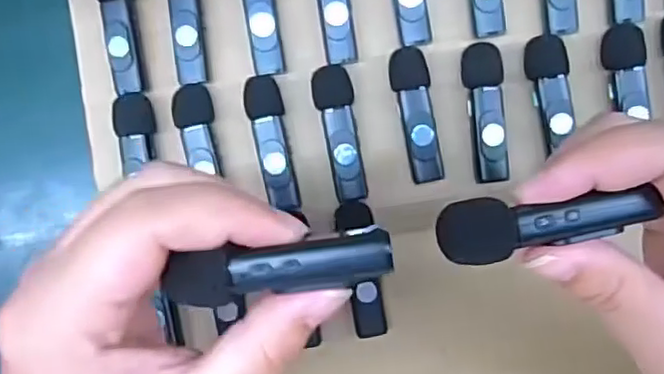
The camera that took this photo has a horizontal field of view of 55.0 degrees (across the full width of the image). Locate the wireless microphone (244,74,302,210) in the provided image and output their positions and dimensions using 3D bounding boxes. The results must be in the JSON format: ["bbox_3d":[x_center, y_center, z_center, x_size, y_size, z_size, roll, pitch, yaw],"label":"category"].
[{"bbox_3d":[-0.029,-0.021,0.307,0.017,0.009,0.064,-11,87,2],"label":"wireless microphone"}]

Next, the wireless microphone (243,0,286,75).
[{"bbox_3d":[-0.035,-0.088,0.307,0.018,0.009,0.067,-11,87,2],"label":"wireless microphone"}]

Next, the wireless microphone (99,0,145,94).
[{"bbox_3d":[-0.103,-0.078,0.312,0.017,0.014,0.064,-6,87,2],"label":"wireless microphone"}]

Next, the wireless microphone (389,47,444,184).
[{"bbox_3d":[0.042,-0.034,0.309,0.018,0.017,0.064,-12,86,2],"label":"wireless microphone"}]

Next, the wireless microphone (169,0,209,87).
[{"bbox_3d":[-0.070,-0.083,0.309,0.017,0.011,0.065,-5,87,2],"label":"wireless microphone"}]

